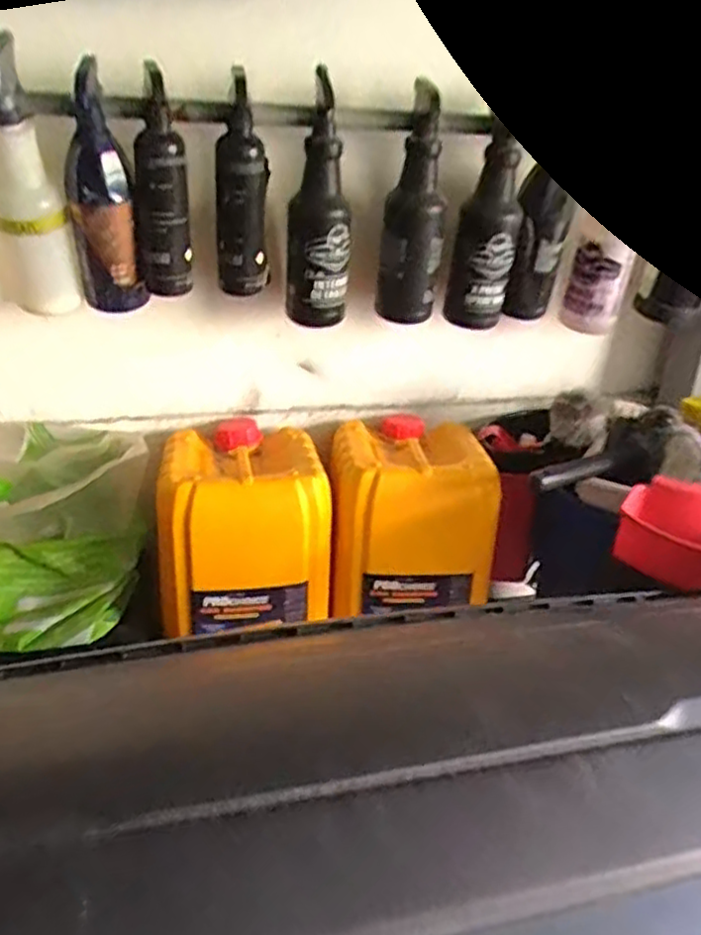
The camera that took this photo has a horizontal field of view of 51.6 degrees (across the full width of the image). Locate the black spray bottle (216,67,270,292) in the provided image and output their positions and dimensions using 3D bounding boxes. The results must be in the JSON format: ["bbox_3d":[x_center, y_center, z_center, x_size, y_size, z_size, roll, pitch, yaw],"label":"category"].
[{"bbox_3d":[-0.130,-0.335,0.889,0.062,0.246,0.071,-3,27,-13],"label":"black spray bottle"}]

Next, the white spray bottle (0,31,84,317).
[{"bbox_3d":[-0.372,-0.306,0.852,0.077,0.324,0.076,-2,53,-11],"label":"white spray bottle"}]

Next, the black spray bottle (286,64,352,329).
[{"bbox_3d":[-0.039,-0.324,0.941,0.082,0.287,0.080,1,26,-5],"label":"black spray bottle"}]

